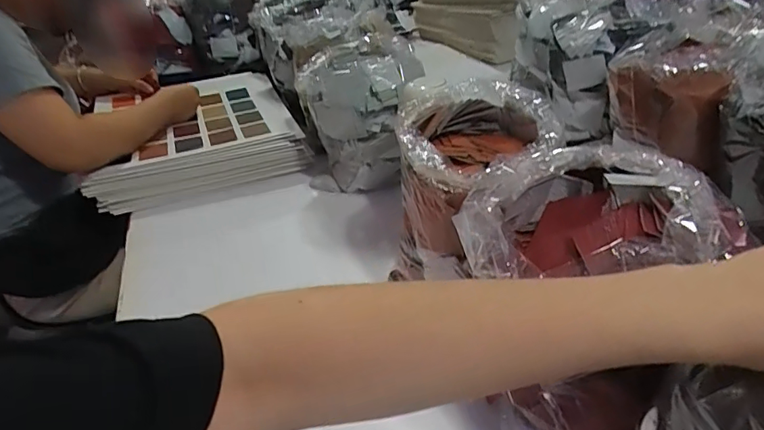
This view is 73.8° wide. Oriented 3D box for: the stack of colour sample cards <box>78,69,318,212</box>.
[{"bbox_3d":[-0.383,-0.183,1.052,0.365,0.074,0.479,-16,34,-13],"label":"stack of colour sample cards"}]

